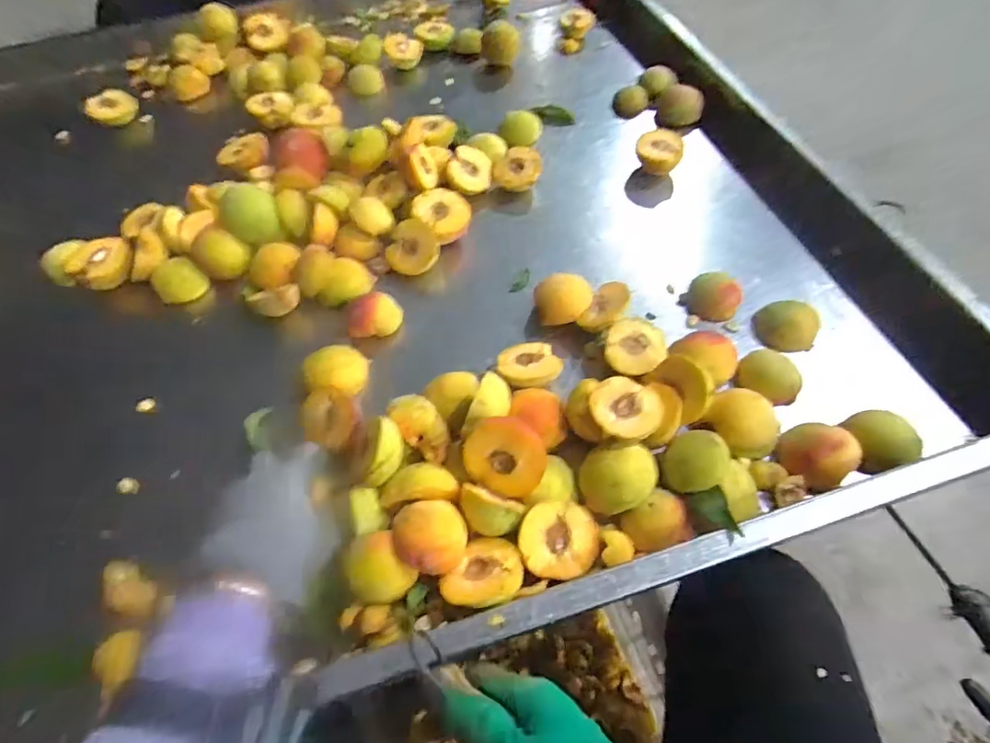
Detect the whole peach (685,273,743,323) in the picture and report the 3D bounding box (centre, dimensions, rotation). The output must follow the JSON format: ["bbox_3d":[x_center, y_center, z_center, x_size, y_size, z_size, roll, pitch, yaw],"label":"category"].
[{"bbox_3d":[0.230,-0.081,0.549,0.052,0.045,0.041,24,62,18],"label":"whole peach"}]

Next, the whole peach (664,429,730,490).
[{"bbox_3d":[0.165,0.078,0.438,0.048,0.049,0.048,-2,57,3],"label":"whole peach"}]

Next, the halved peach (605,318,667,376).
[{"bbox_3d":[0.138,-0.021,0.520,0.056,0.033,0.069,18,60,15],"label":"halved peach"}]

